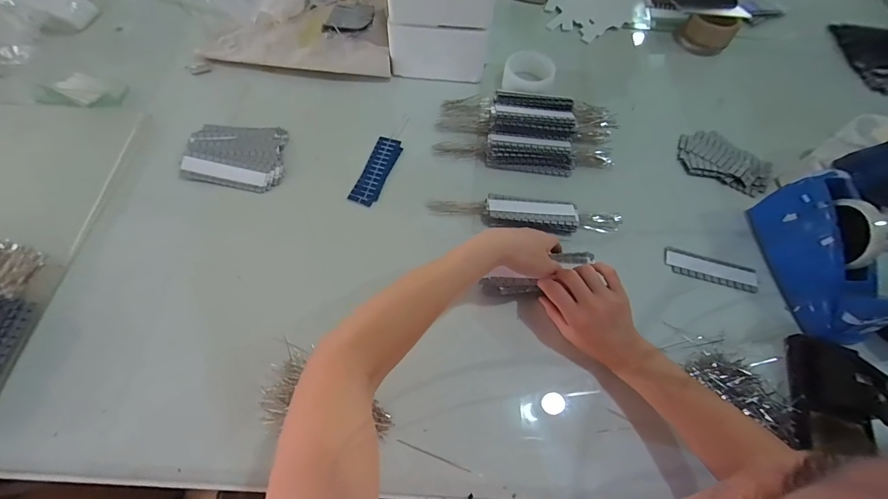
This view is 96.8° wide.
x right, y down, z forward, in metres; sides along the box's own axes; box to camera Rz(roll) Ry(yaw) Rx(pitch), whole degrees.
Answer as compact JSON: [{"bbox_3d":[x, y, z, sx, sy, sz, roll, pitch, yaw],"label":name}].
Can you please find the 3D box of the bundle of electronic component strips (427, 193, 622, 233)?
[{"bbox_3d":[0.124,-0.052,0.585,0.281,0.030,0.050,6,62,-1],"label":"bundle of electronic component strips"}]

